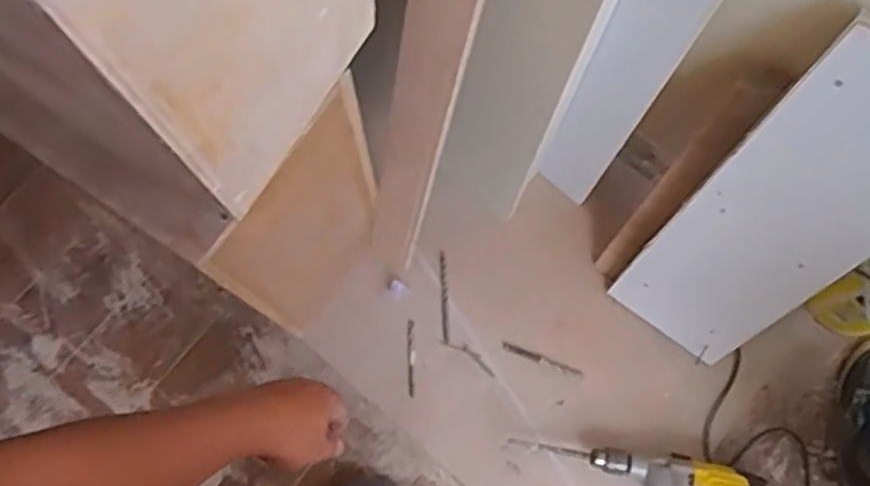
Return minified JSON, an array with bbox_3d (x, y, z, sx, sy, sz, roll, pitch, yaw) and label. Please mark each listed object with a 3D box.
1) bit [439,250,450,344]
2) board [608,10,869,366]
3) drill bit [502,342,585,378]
[{"bbox_3d":[0.016,0.092,1.285,0.013,0.011,0.154,-2,91,-2],"label":"bit"},{"bbox_3d":[0.444,-0.016,0.998,0.206,0.613,0.015,38,57,9],"label":"board"},{"bbox_3d":[0.180,0.196,1.273,0.140,0.008,0.015,20,78,3],"label":"drill bit"}]

